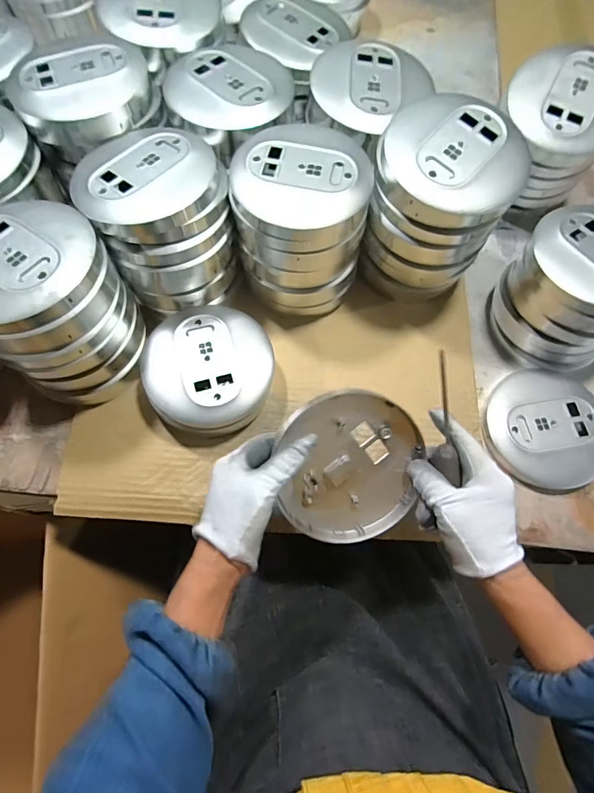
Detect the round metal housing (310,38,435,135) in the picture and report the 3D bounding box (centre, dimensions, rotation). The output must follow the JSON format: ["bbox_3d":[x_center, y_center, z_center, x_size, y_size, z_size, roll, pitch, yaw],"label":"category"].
[{"bbox_3d":[0.078,-0.340,0.454,0.117,0.021,0.112,1,70,-2],"label":"round metal housing"}]

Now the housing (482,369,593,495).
[{"bbox_3d":[0.278,0.035,0.466,0.134,0.022,0.133,1,70,-2],"label":"housing"}]

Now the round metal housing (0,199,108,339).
[{"bbox_3d":[-0.241,-0.117,0.366,0.139,0.038,0.133,1,70,-2],"label":"round metal housing"}]

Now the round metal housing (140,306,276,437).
[{"bbox_3d":[-0.094,-0.029,0.459,0.130,0.053,0.132,1,70,-2],"label":"round metal housing"}]

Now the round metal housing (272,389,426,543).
[{"bbox_3d":[0.047,0.063,0.376,0.123,0.016,0.135,-2,103,-10],"label":"round metal housing"}]

